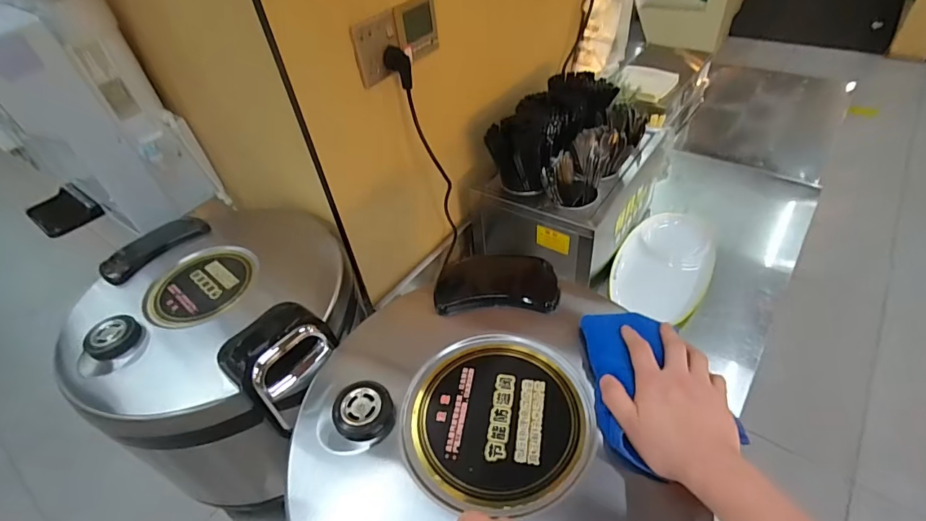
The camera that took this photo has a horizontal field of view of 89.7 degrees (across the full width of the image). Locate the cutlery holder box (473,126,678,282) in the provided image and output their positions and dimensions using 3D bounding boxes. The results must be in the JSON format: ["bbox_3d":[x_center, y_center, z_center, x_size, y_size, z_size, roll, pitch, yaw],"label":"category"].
[{"bbox_3d":[0.233,-0.155,1.071,0.299,0.180,0.364,24,53,28],"label":"cutlery holder box"}]

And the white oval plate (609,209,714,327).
[{"bbox_3d":[0.445,0.009,1.038,0.194,0.068,0.278,19,51,25],"label":"white oval plate"}]

